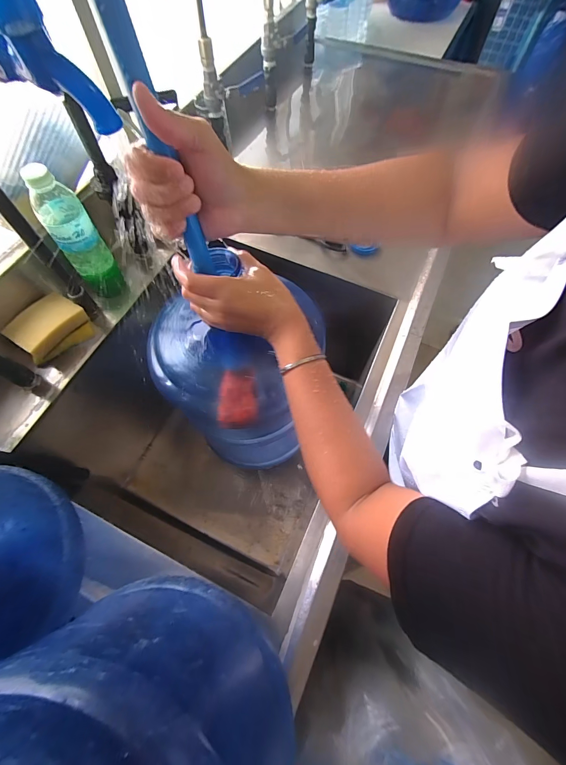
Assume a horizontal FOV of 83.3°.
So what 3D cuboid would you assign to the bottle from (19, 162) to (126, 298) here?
[{"bbox_3d":[-0.313,-0.220,0.488,0.066,0.199,0.064,-33,69,-13],"label":"bottle"}]

